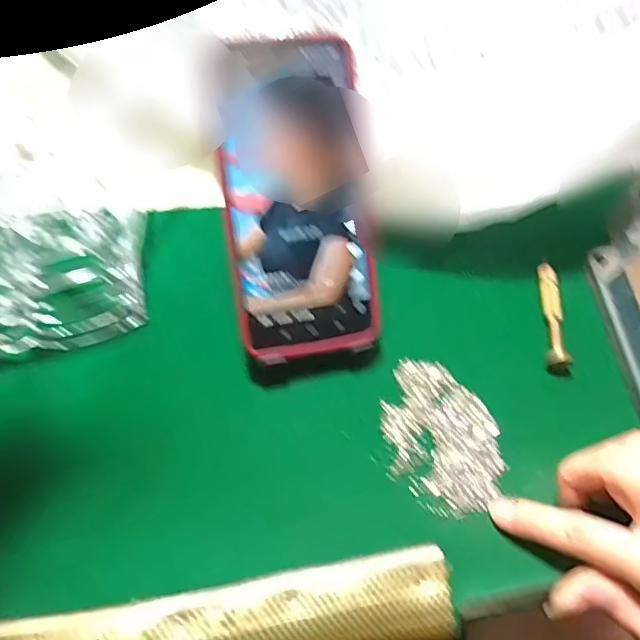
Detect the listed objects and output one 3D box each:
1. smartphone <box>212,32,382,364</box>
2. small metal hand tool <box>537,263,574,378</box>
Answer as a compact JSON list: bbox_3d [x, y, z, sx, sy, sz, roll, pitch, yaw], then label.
[{"bbox_3d":[-0.011,-0.064,0.306,0.079,0.012,0.170,-8,100,-8],"label":"smartphone"},{"bbox_3d":[0.147,-0.003,0.358,0.016,0.014,0.078,3,59,-2],"label":"small metal hand tool"}]

